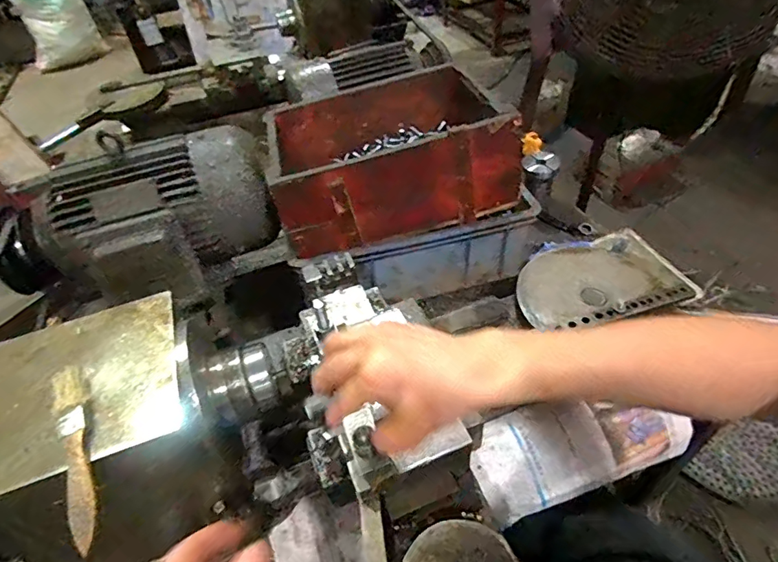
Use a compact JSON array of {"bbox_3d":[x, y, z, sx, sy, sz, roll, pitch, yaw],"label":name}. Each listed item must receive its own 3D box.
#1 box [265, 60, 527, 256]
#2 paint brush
[{"bbox_3d":[-0.005,-0.212,0.751,0.353,0.151,0.265,-13,46,-7],"label":"box"},{"bbox_3d":[-0.227,0.119,0.342,0.021,0.014,0.151,-27,49,-19],"label":"paint brush"}]

